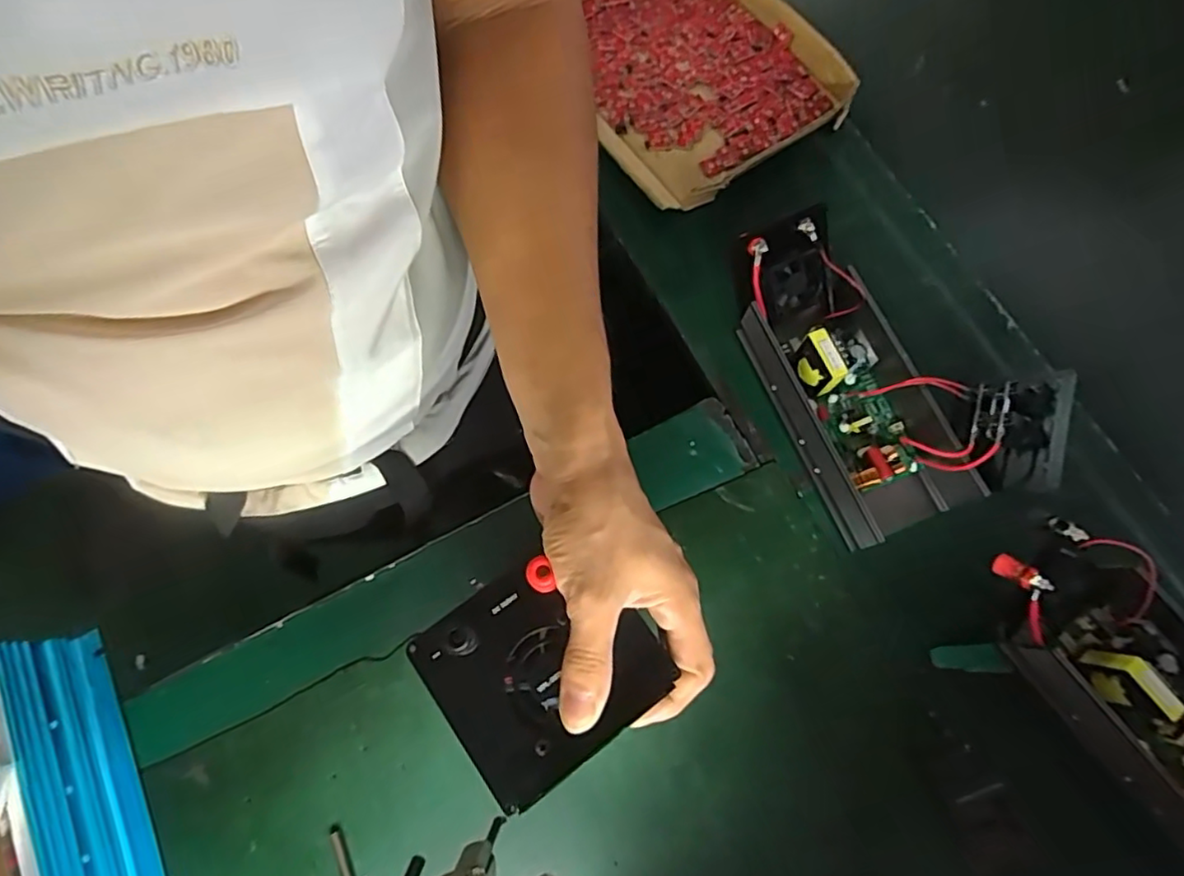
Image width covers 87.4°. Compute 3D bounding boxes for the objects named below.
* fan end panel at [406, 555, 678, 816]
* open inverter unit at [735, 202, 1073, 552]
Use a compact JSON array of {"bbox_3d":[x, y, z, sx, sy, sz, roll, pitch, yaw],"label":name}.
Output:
[{"bbox_3d":[-0.024,0.104,0.284,0.095,0.023,0.089,-35,77,-11],"label":"fan end panel"},{"bbox_3d":[0.245,-0.067,0.532,0.178,0.081,0.282,-22,74,-9],"label":"open inverter unit"}]

